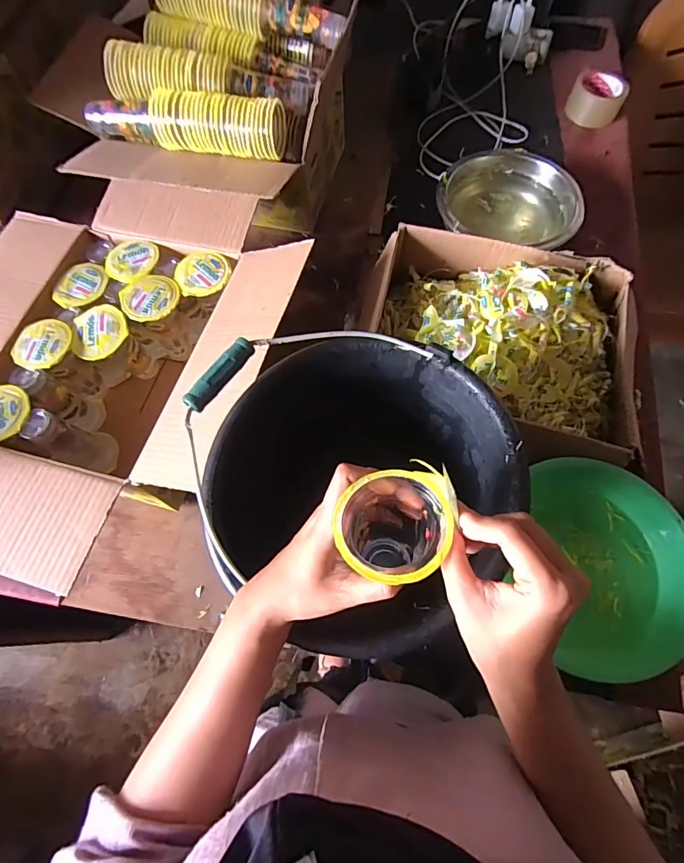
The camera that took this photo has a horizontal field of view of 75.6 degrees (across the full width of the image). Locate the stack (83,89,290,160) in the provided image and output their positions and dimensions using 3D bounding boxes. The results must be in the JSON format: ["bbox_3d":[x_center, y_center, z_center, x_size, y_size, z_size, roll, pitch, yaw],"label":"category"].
[{"bbox_3d":[-0.238,-0.462,0.656,0.299,0.069,0.067,7,68,4],"label":"stack"}]

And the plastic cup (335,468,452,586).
[{"bbox_3d":[0.034,0.078,0.330,0.070,0.121,0.071,0,68,1],"label":"plastic cup"}]

